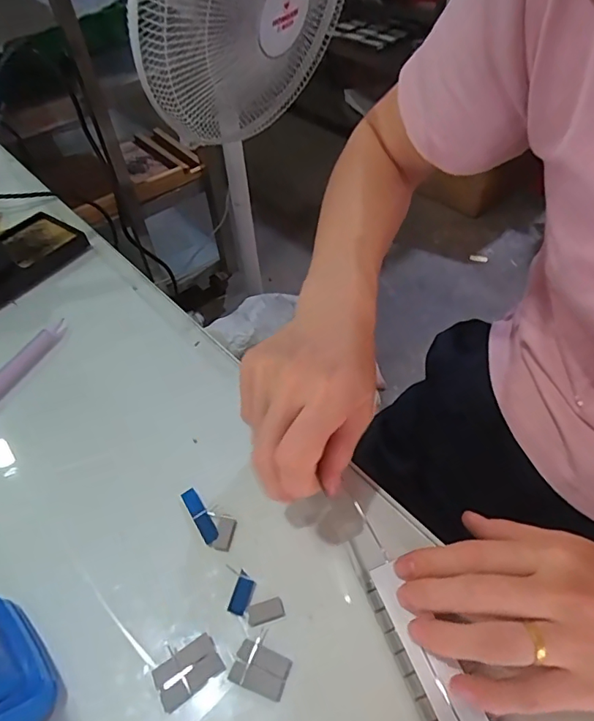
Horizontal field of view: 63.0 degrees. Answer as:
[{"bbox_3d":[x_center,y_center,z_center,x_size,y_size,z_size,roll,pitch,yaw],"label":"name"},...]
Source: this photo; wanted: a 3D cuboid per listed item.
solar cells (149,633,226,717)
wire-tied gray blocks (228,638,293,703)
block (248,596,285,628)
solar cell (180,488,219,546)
[{"bbox_3d":[-0.056,0.159,0.248,0.032,0.004,0.022,-29,54,-19],"label":"solar cells"},{"bbox_3d":[-0.019,0.158,0.248,0.028,0.004,0.020,15,52,16],"label":"wire-tied gray blocks"},{"bbox_3d":[-0.017,0.138,0.266,0.020,0.004,0.011,-15,50,-9],"label":"block"},{"bbox_3d":[-0.061,0.096,0.304,0.010,0.004,0.038,-29,54,-19],"label":"solar cell"}]

